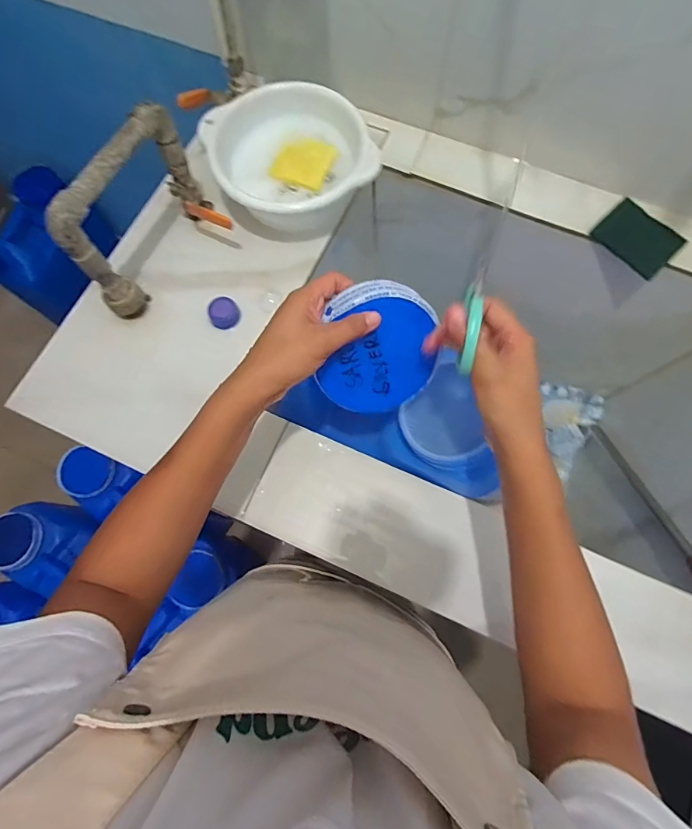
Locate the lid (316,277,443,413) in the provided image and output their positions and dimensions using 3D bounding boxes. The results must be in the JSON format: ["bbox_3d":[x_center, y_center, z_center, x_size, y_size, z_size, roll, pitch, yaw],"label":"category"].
[{"bbox_3d":[0.031,-0.056,0.392,0.105,0.119,0.019,5,35,-16],"label":"lid"}]

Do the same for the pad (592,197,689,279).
[{"bbox_3d":[0.395,-0.238,0.584,0.099,0.007,0.087,43,79,12],"label":"pad"}]

